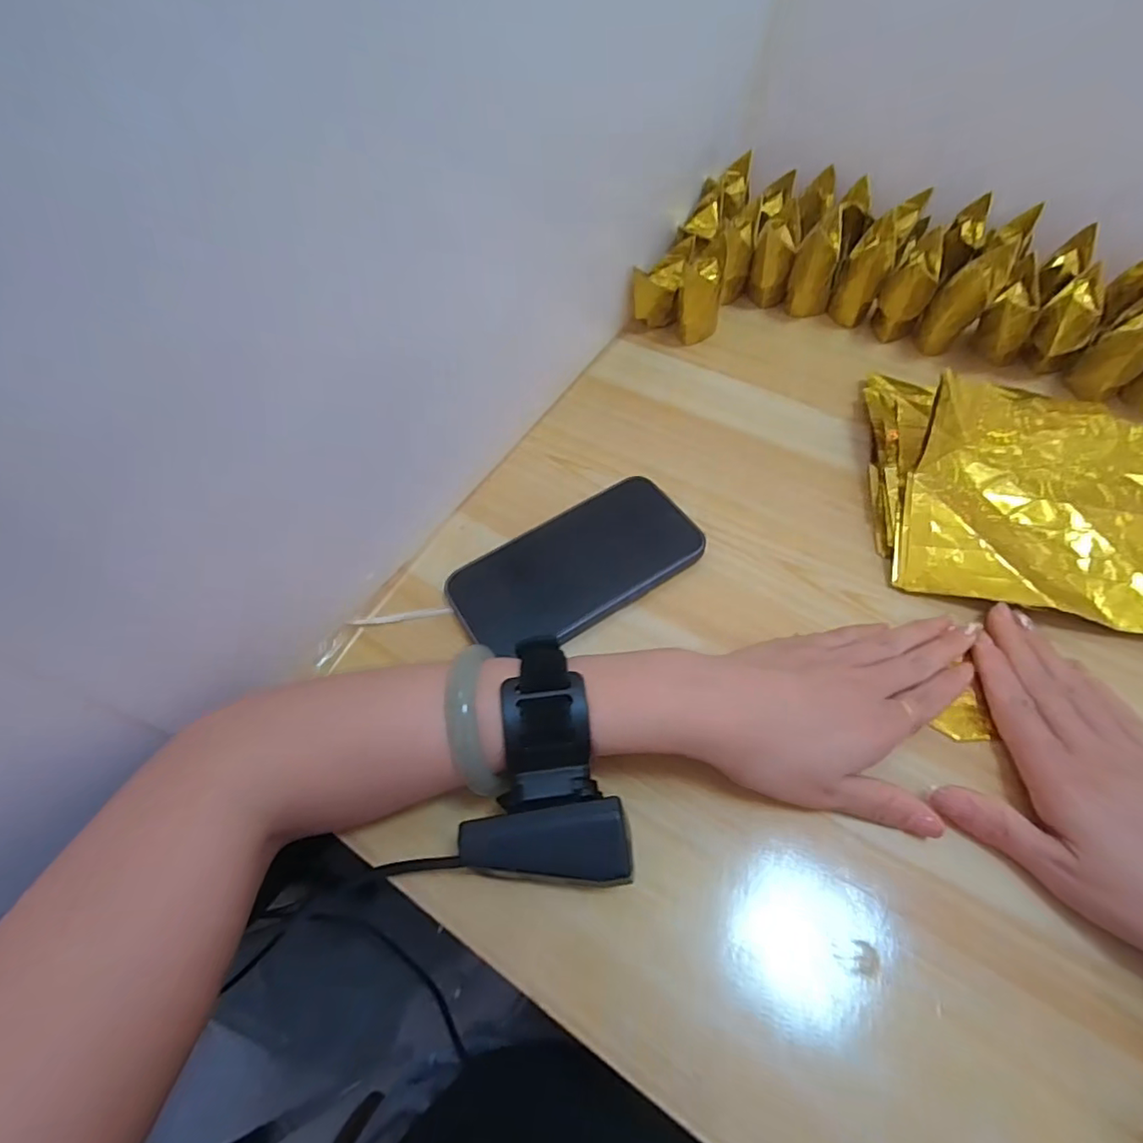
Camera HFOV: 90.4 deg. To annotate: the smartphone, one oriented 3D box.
[{"bbox_3d":[0.003,-0.002,0.337,0.141,0.015,0.075,-31,60,-17],"label":"smartphone"}]

